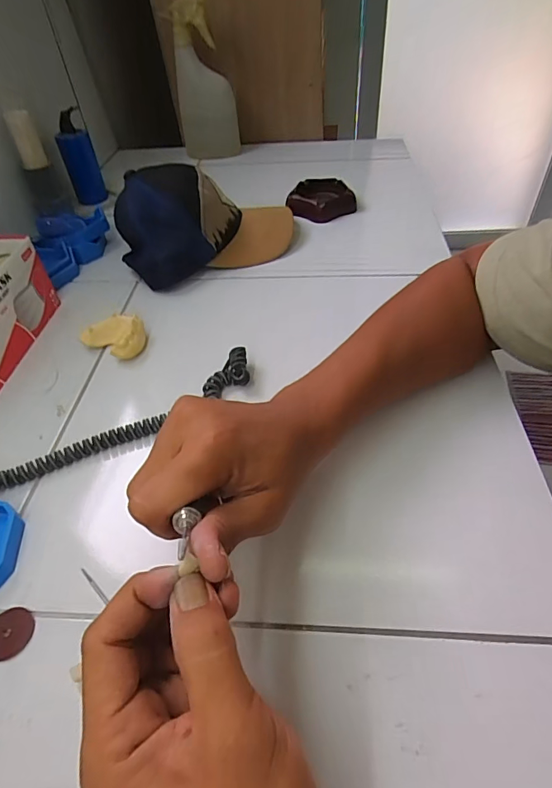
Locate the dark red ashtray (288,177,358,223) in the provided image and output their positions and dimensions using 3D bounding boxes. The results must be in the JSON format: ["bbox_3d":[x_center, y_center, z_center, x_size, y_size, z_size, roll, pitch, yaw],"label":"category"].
[{"bbox_3d":[0.065,-0.296,0.666,0.094,0.027,0.094,-2,47,3],"label":"dark red ashtray"}]

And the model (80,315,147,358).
[{"bbox_3d":[-0.167,-0.060,0.468,0.063,0.033,0.048,24,54,25],"label":"model"}]

